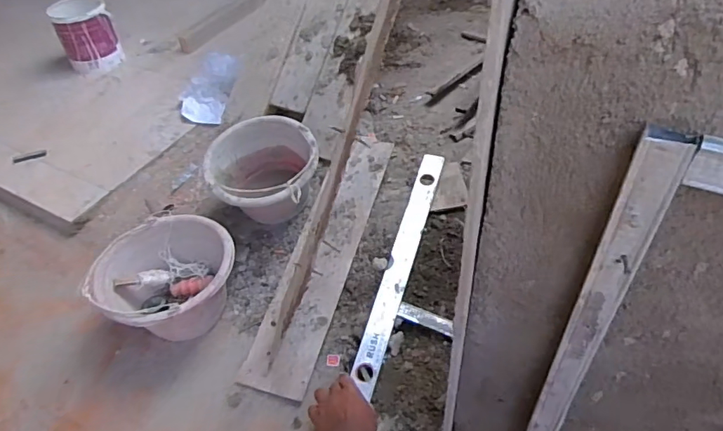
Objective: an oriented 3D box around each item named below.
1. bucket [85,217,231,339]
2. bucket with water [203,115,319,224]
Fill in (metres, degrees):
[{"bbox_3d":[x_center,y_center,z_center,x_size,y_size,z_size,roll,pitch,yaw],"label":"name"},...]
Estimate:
[{"bbox_3d":[-0.376,0.142,0.994,0.236,0.152,0.251,-3,45,3],"label":"bucket"},{"bbox_3d":[-0.225,-0.084,1.116,0.214,0.160,0.255,-5,45,0],"label":"bucket with water"}]

